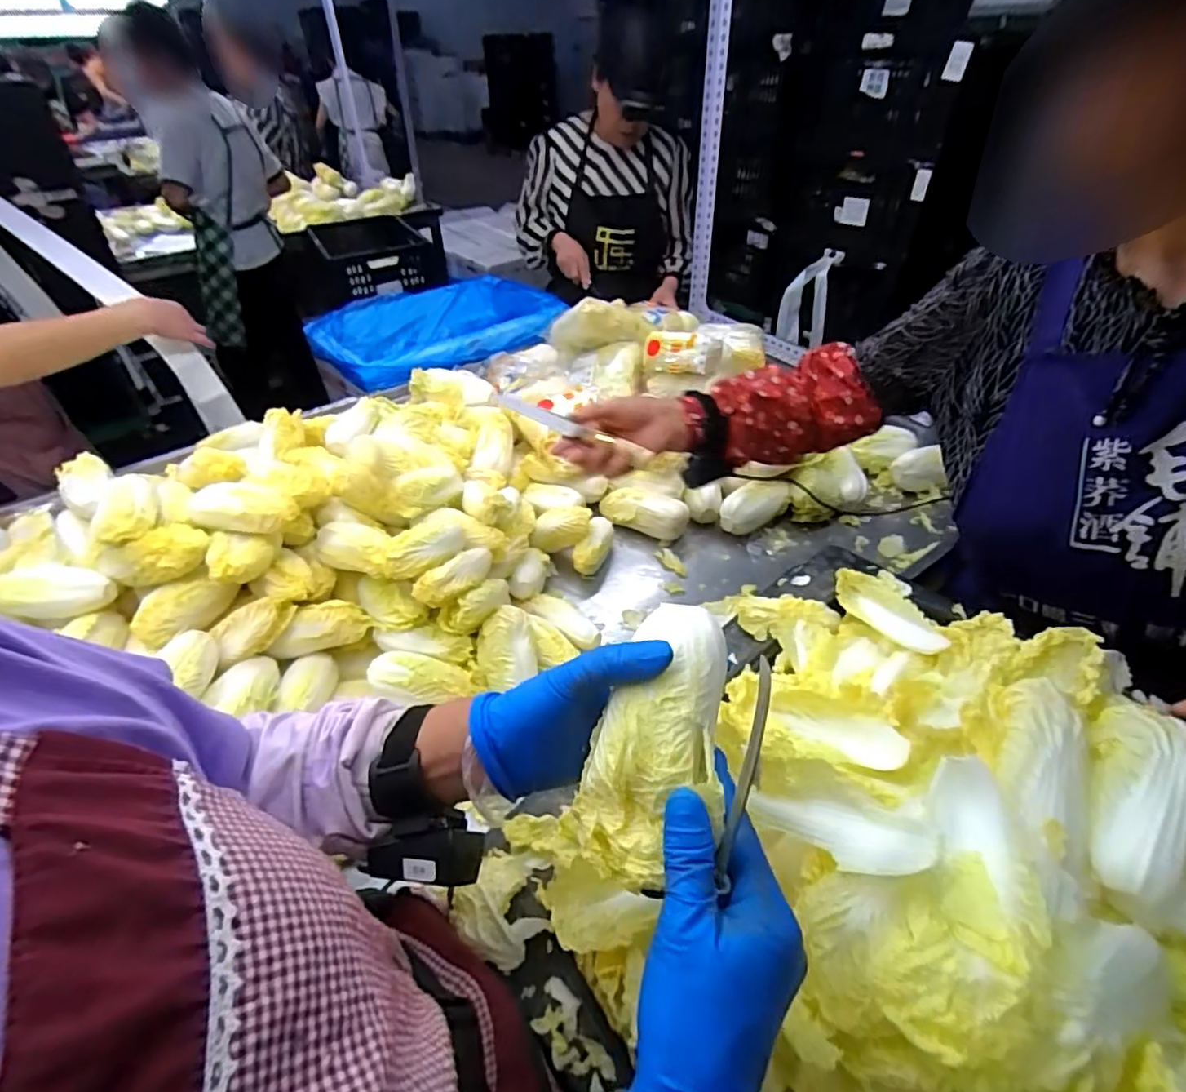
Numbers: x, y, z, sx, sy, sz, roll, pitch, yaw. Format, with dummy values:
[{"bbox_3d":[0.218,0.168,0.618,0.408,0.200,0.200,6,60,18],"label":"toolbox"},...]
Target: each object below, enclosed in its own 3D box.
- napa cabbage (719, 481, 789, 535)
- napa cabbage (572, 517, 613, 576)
[{"bbox_3d":[0.267,-0.069,1.002,0.117,0.057,0.066,-23,45,-22],"label":"napa cabbage"},{"bbox_3d":[0.006,-0.004,0.952,0.046,0.041,0.116,13,43,17],"label":"napa cabbage"}]

